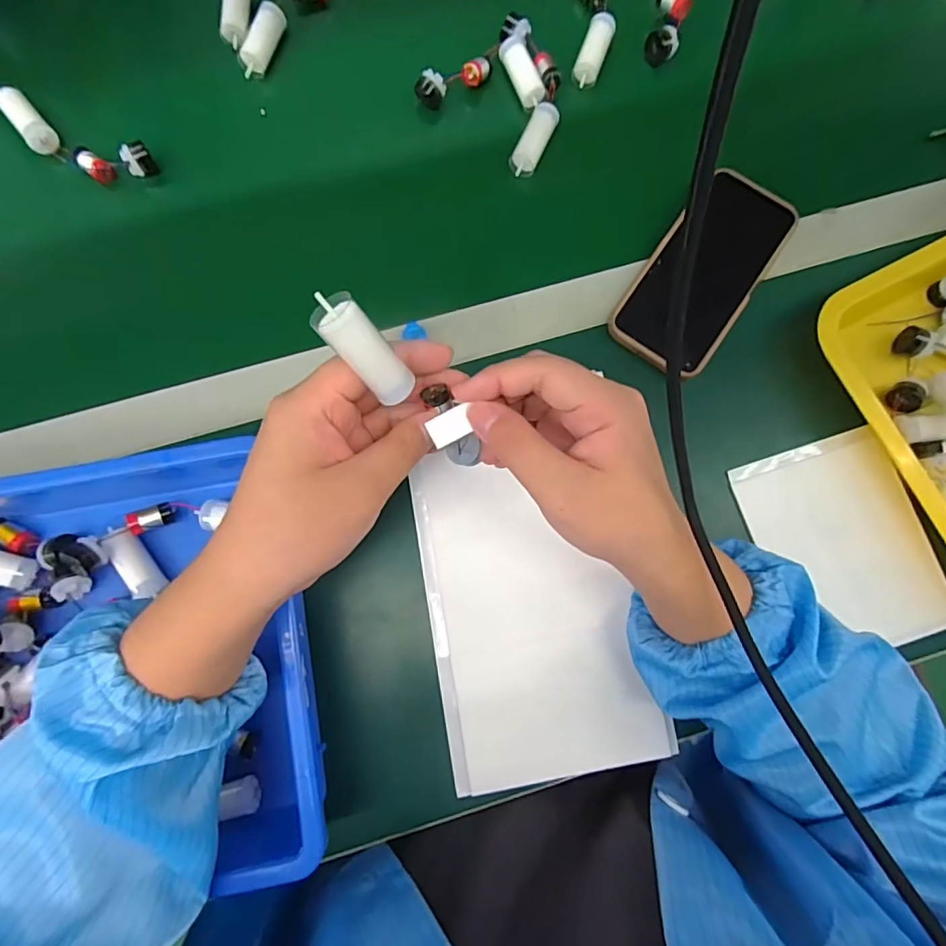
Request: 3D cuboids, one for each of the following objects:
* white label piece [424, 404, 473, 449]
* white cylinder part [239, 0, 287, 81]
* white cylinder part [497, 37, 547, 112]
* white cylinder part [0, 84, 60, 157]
[{"bbox_3d":[-0.012,-0.023,0.264,0.021,0.004,0.015,-26,97,5],"label":"white label piece"},{"bbox_3d":[-0.169,-0.344,0.412,0.020,0.019,0.059,19,82,1],"label":"white cylinder part"},{"bbox_3d":[0.040,-0.320,0.412,0.019,0.018,0.056,-24,84,-5],"label":"white cylinder part"},{"bbox_3d":[-0.343,-0.273,0.393,0.020,0.015,0.063,-40,85,-6],"label":"white cylinder part"}]

